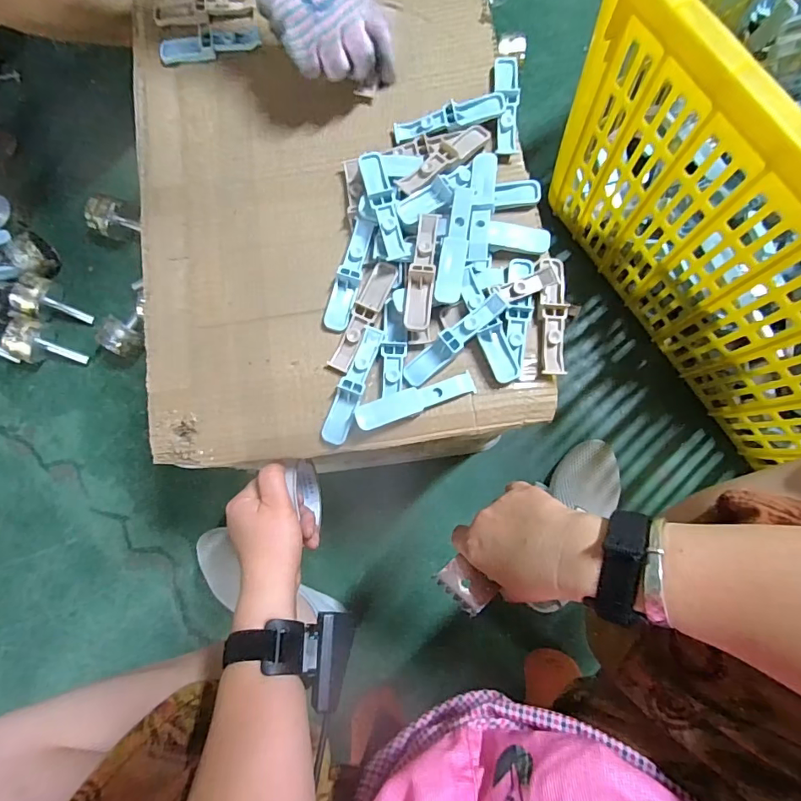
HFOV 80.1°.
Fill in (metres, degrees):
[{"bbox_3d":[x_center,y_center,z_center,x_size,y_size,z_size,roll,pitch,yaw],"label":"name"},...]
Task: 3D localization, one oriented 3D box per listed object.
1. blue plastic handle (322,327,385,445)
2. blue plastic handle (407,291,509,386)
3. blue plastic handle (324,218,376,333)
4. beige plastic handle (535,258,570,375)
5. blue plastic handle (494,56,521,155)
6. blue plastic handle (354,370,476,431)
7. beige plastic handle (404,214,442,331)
[{"bbox_3d":[-0.039,-0.013,0.394,0.021,0.012,0.100,19,82,6],"label":"blue plastic handle"},{"bbox_3d":[0.044,-0.050,0.384,0.100,0.020,0.018,-40,81,-3],"label":"blue plastic handle"},{"bbox_3d":[-0.044,-0.107,0.415,0.021,0.015,0.098,14,82,5],"label":"blue plastic handle"},{"bbox_3d":[0.127,-0.070,0.396,0.024,0.013,0.097,-3,81,3],"label":"beige plastic handle"},{"bbox_3d":[0.097,-0.270,0.432,0.020,0.019,0.096,0,81,3],"label":"blue plastic handle"},{"bbox_3d":[0.013,0.000,0.384,0.098,0.022,0.022,-19,83,-1],"label":"blue plastic handle"},{"bbox_3d":[0.018,-0.105,0.386,0.021,0.010,0.099,6,81,4],"label":"beige plastic handle"}]

